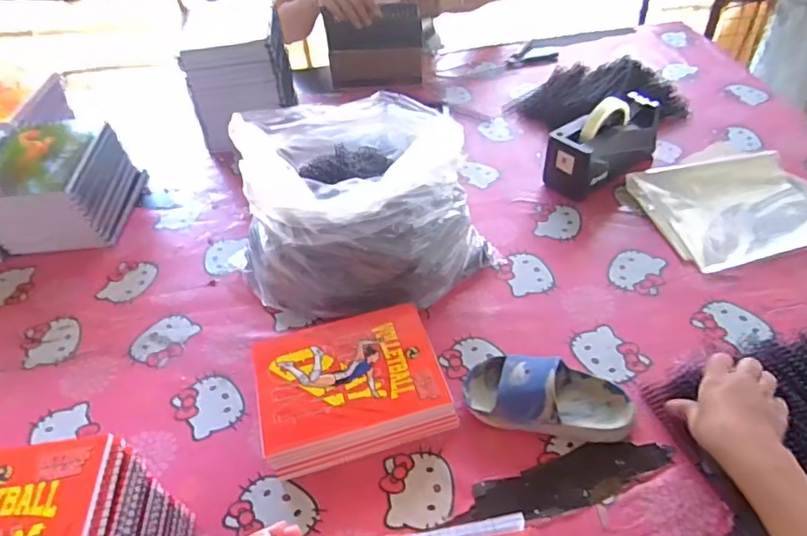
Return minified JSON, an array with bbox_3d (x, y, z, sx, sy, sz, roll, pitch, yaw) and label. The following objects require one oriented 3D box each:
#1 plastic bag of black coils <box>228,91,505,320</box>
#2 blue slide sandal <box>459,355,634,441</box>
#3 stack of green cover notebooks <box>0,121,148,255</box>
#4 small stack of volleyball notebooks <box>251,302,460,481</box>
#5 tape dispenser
[{"bbox_3d":[-0.062,-0.084,0.726,0.299,0.196,0.262,-24,49,-18],"label":"plastic bag of black coils"},{"bbox_3d":[0.155,0.134,0.584,0.172,0.063,0.081,6,47,10],"label":"blue slide sandal"},{"bbox_3d":[-0.543,-0.134,0.871,0.181,0.117,0.196,-7,46,-2],"label":"stack of green cover notebooks"},{"bbox_3d":[-0.059,0.133,0.615,0.196,0.050,0.163,-13,47,-8],"label":"small stack of volleyball notebooks"},{"bbox_3d":[0.321,-0.203,0.860,0.218,0.117,0.090,-28,51,-21],"label":"tape dispenser"}]

